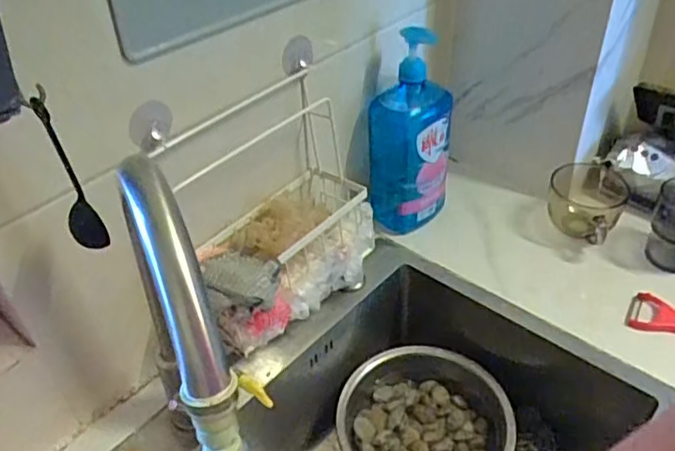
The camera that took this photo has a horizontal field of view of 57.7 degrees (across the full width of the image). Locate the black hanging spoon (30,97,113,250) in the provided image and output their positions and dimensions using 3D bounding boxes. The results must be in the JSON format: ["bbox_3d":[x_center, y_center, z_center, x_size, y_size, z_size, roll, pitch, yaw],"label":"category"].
[{"bbox_3d":[-0.215,-0.037,0.489,0.026,0.132,0.018,-24,44,-23],"label":"black hanging spoon"}]

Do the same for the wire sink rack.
[{"bbox_3d":[-0.084,-0.025,0.714,0.153,0.250,0.264,24,47,29],"label":"wire sink rack"}]

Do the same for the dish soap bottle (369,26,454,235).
[{"bbox_3d":[0.104,-0.129,0.874,0.111,0.282,0.091,5,40,10],"label":"dish soap bottle"}]

